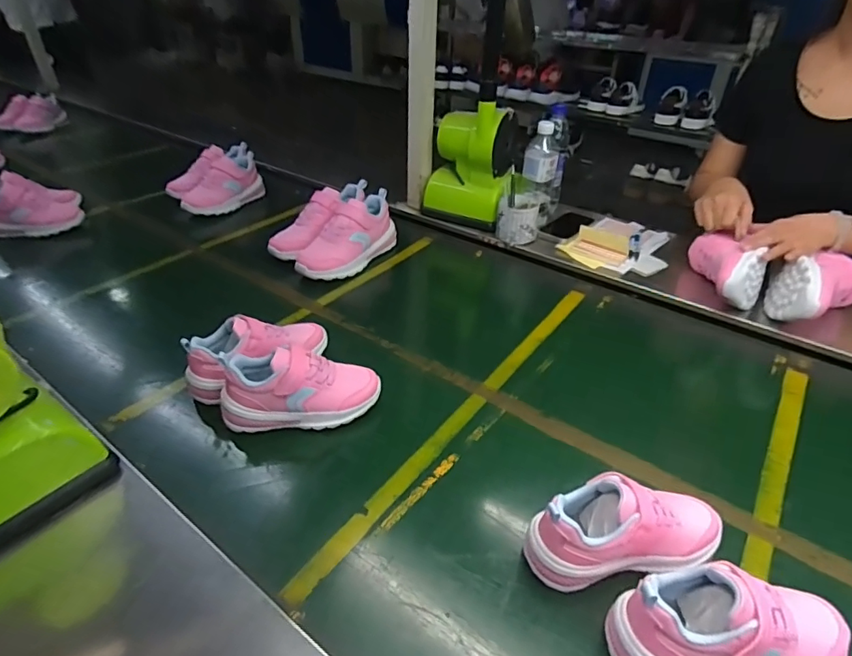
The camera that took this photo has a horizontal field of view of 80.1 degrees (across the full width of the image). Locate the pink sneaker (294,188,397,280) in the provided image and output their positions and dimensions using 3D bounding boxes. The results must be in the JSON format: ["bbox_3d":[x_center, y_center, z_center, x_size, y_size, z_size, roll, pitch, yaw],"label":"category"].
[{"bbox_3d":[-0.153,-0.171,0.997,0.085,0.105,0.236,23,41,24],"label":"pink sneaker"}]

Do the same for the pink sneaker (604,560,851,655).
[{"bbox_3d":[0.259,0.253,0.421,0.197,0.094,0.072,6,37,3],"label":"pink sneaker"}]

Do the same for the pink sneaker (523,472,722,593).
[{"bbox_3d":[0.199,0.196,0.505,0.200,0.098,0.073,-4,37,-9],"label":"pink sneaker"}]

